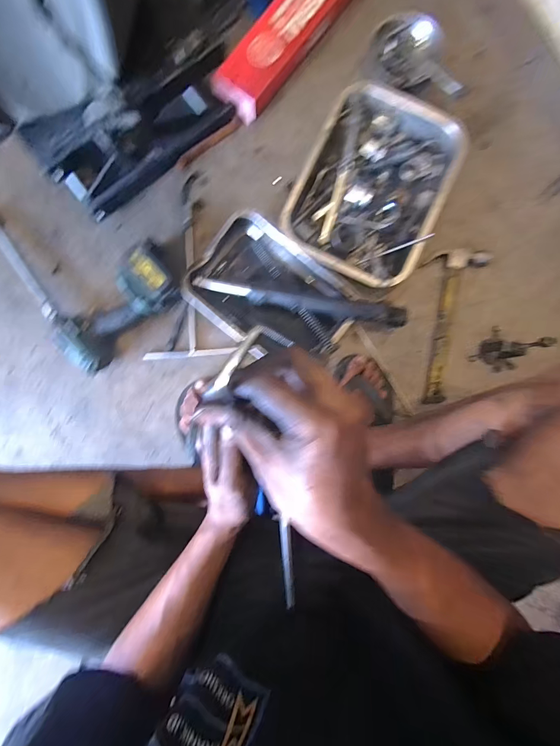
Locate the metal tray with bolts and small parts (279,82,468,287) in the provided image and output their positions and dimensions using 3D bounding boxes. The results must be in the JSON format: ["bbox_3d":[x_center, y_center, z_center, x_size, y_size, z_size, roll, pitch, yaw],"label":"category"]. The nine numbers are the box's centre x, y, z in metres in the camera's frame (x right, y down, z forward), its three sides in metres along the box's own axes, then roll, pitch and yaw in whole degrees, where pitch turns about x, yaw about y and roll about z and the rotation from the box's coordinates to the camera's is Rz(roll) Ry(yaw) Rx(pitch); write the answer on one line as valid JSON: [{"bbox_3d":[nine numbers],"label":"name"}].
[{"bbox_3d":[0.176,-0.355,0.659,0.260,0.089,0.351,26,91,-3],"label":"metal tray with bolts and small parts"}]

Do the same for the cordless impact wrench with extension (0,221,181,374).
[{"bbox_3d":[-0.383,-0.225,0.644,0.257,0.087,0.393,-37,93,-1],"label":"cordless impact wrench with extension"}]

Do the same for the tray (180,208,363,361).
[{"bbox_3d":[-0.017,-0.151,0.666,0.296,0.071,0.215,38,90,-3],"label":"tray"}]

